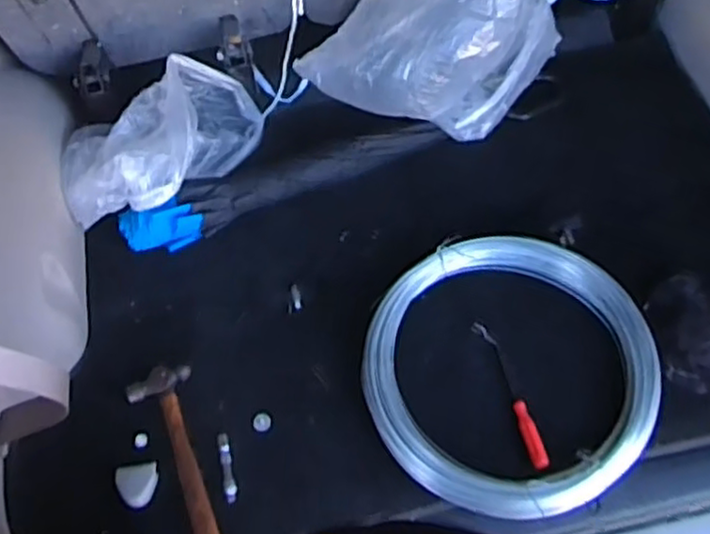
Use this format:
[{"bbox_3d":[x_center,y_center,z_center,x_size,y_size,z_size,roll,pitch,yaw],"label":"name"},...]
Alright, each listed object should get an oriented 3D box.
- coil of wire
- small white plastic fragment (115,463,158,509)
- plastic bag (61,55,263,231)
[{"bbox_3d":[0.224,0.149,1.030,0.410,0.050,0.402,-2,62,3],"label":"coil of wire"},{"bbox_3d":[-0.301,0.301,0.976,0.056,0.007,0.057,-11,62,-2],"label":"small white plastic fragment"},{"bbox_3d":[-0.309,-0.187,1.162,0.342,0.139,0.200,-24,64,-9],"label":"plastic bag"}]

